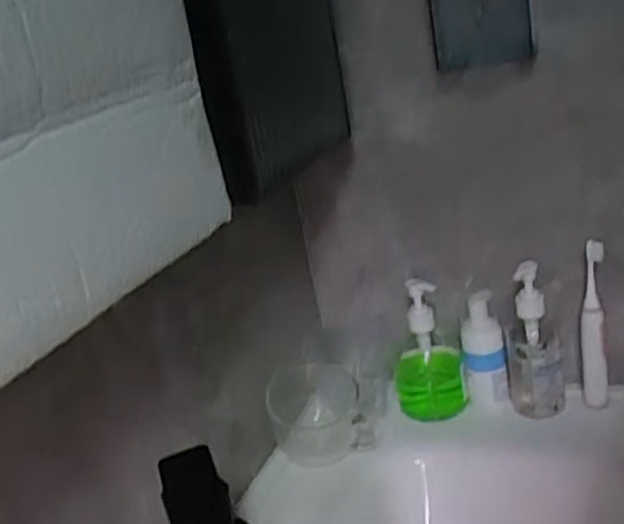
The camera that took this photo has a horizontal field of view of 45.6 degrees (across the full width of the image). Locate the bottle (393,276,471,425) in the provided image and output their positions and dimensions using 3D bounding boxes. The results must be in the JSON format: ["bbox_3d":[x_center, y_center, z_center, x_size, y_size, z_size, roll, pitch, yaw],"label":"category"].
[{"bbox_3d":[0.137,0.100,0.883,0.078,0.171,0.054,-9,20,5],"label":"bottle"}]

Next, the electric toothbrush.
[{"bbox_3d":[0.315,0.068,0.827,0.028,0.195,0.024,-4,21,17],"label":"electric toothbrush"}]

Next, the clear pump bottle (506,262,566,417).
[{"bbox_3d":[0.254,0.090,0.842,0.062,0.185,0.054,-5,21,14],"label":"clear pump bottle"}]

